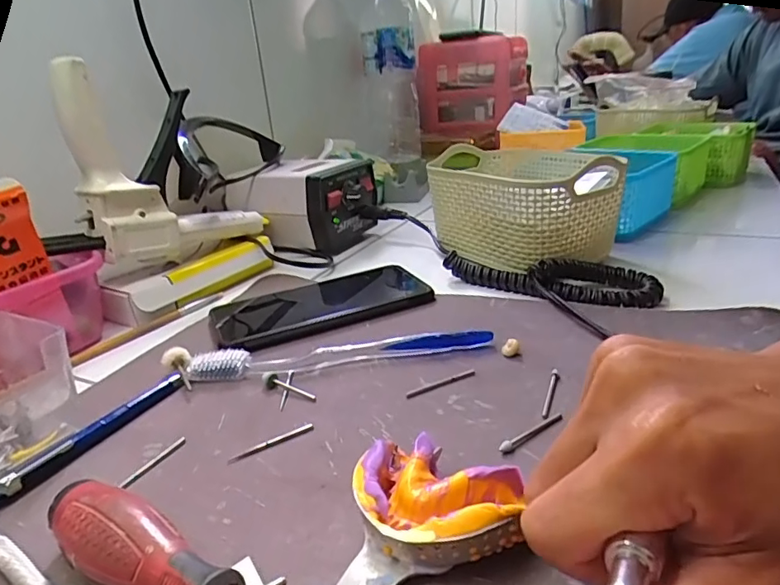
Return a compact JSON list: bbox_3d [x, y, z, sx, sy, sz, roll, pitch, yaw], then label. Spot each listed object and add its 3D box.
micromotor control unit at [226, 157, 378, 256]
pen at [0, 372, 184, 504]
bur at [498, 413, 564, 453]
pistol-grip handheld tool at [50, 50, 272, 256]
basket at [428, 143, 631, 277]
[{"bbox_3d":[-0.095,-0.096,0.573,0.147,0.083,0.101,6,25,24],"label":"micromotor control unit"},{"bbox_3d":[-0.157,0.075,0.270,0.010,0.010,0.125,7,26,26],"label":"pen"},{"bbox_3d":[0.067,0.066,0.251,0.040,0.004,0.006,-18,26,-29],"label":"bur"},{"bbox_3d":[-0.185,-0.110,0.445,0.046,0.154,0.156,11,28,33],"label":"pistol-grip handheld tool"},{"bbox_3d":[0.116,-0.079,0.478,0.117,0.087,0.176,-16,25,-26],"label":"basket"}]

